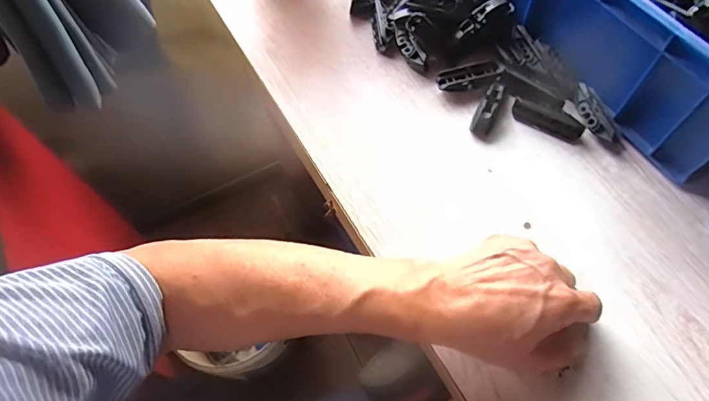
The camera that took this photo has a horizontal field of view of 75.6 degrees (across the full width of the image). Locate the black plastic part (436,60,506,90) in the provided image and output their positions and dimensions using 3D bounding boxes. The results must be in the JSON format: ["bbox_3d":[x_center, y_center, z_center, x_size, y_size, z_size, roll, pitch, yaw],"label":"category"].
[{"bbox_3d":[0.124,-0.133,0.490,0.073,0.016,0.021,-9,63,-3],"label":"black plastic part"}]

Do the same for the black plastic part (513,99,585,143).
[{"bbox_3d":[0.197,-0.083,0.464,0.070,0.016,0.020,24,66,13],"label":"black plastic part"}]

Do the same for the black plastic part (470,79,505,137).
[{"bbox_3d":[0.138,-0.096,0.471,0.018,0.018,0.061,20,65,12],"label":"black plastic part"}]

